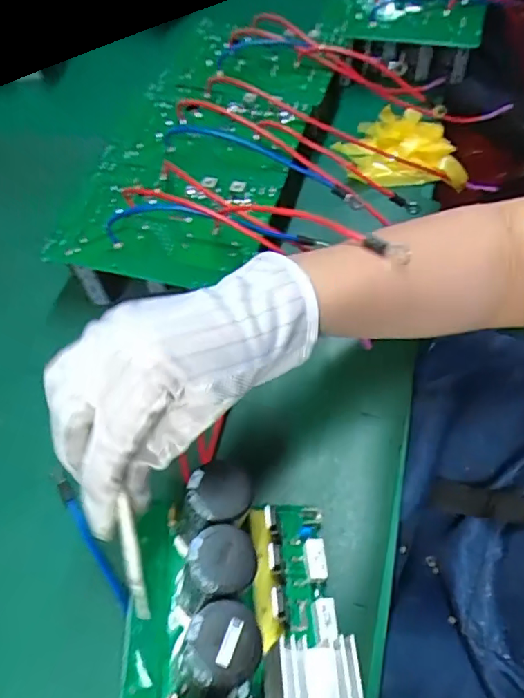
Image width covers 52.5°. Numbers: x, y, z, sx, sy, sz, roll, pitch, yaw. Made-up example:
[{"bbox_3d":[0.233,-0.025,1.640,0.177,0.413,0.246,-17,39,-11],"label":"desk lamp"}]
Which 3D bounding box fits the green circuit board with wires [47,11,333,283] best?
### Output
[{"bbox_3d":[-0.044,-0.187,0.449,0.160,0.039,0.316,14,62,11],"label":"green circuit board with wires"}]

